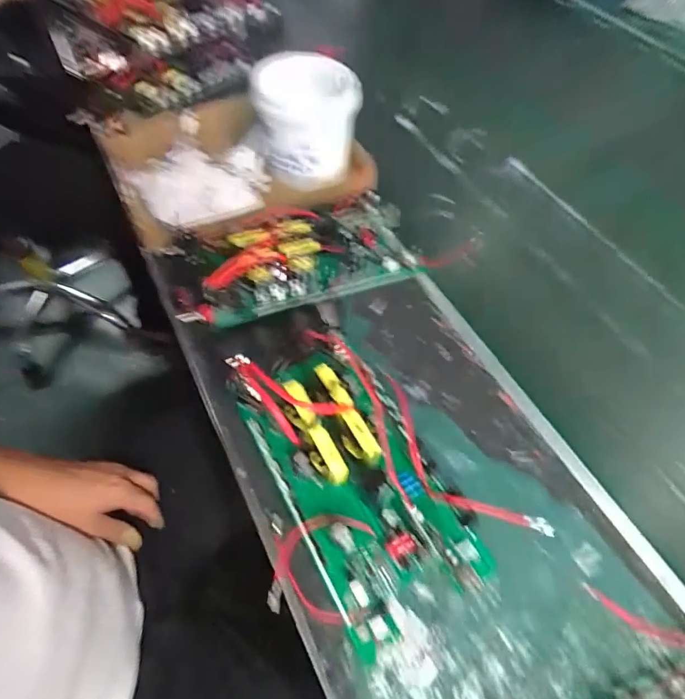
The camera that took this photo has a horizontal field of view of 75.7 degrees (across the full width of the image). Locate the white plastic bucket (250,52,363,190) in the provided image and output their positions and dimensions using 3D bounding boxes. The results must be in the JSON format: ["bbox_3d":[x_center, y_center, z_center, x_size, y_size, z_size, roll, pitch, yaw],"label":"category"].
[{"bbox_3d":[-0.044,-0.291,0.576,0.126,0.126,0.104,0,56,-2],"label":"white plastic bucket"}]

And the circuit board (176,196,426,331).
[{"bbox_3d":[-0.053,-0.119,0.510,0.281,0.055,0.143,-22,61,-13],"label":"circuit board"}]

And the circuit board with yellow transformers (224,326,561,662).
[{"bbox_3d":[0.007,0.099,0.377,0.177,0.054,0.244,-25,62,-15],"label":"circuit board with yellow transformers"}]

